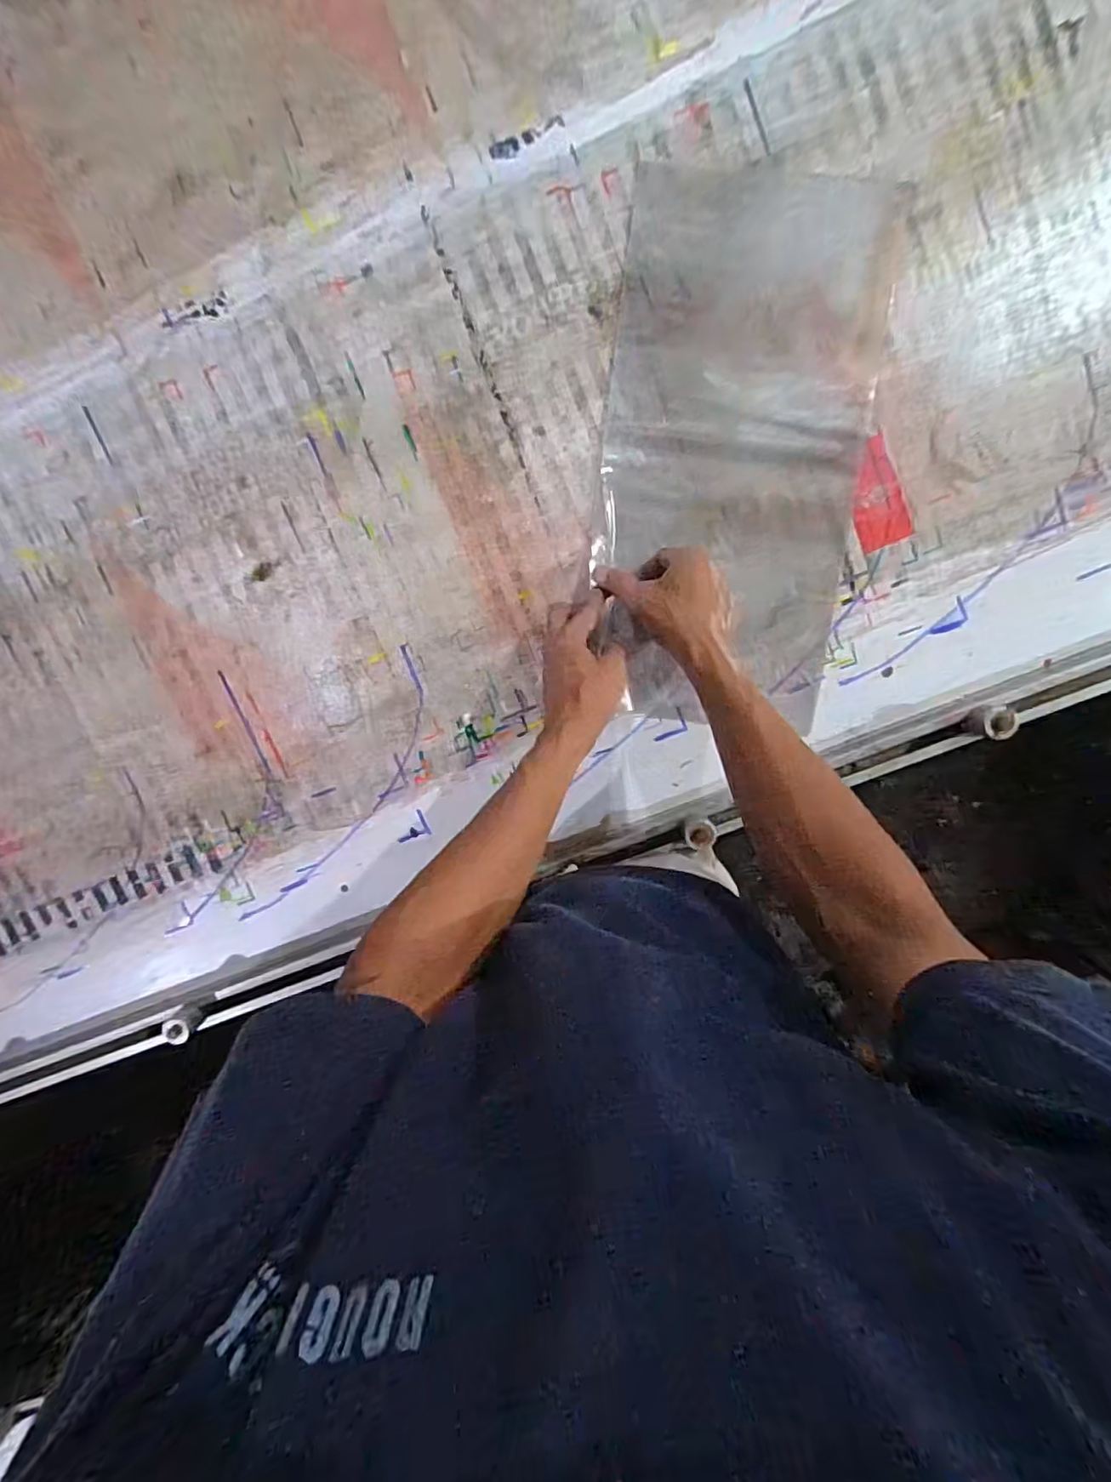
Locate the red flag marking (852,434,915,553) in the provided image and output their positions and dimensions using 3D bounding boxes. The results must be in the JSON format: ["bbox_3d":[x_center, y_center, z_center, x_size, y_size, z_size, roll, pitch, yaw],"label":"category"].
[{"bbox_3d":[0.310,-0.238,0.567,0.051,0.004,0.098,-21,98,6],"label":"red flag marking"}]

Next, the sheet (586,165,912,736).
[{"bbox_3d":[0.168,-0.264,0.563,0.245,0.013,0.478,6,100,2],"label":"sheet"}]

